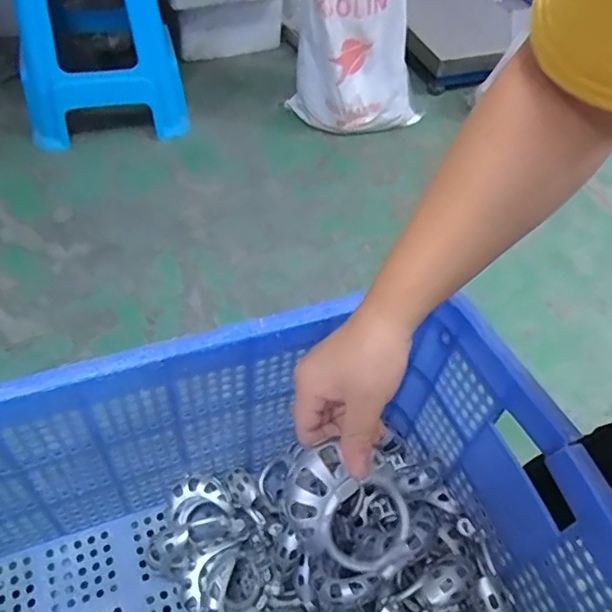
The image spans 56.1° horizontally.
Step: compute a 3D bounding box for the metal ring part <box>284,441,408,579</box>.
[{"bbox_3d":[0.026,0.141,0.388,0.088,0.025,0.061,21,94,4],"label":"metal ring part"}]

